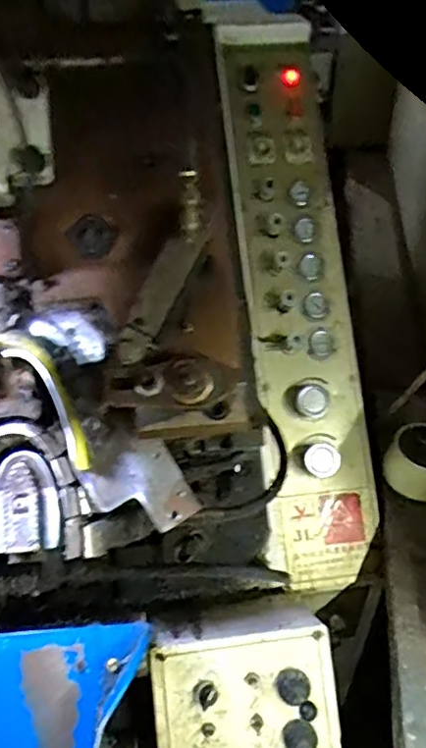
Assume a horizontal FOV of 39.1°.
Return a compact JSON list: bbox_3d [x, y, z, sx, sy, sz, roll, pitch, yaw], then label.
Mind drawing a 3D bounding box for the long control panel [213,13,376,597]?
[{"bbox_3d":[0.146,-0.163,1.050,0.194,0.087,1.051,-5,83,-6],"label":"long control panel"}]

